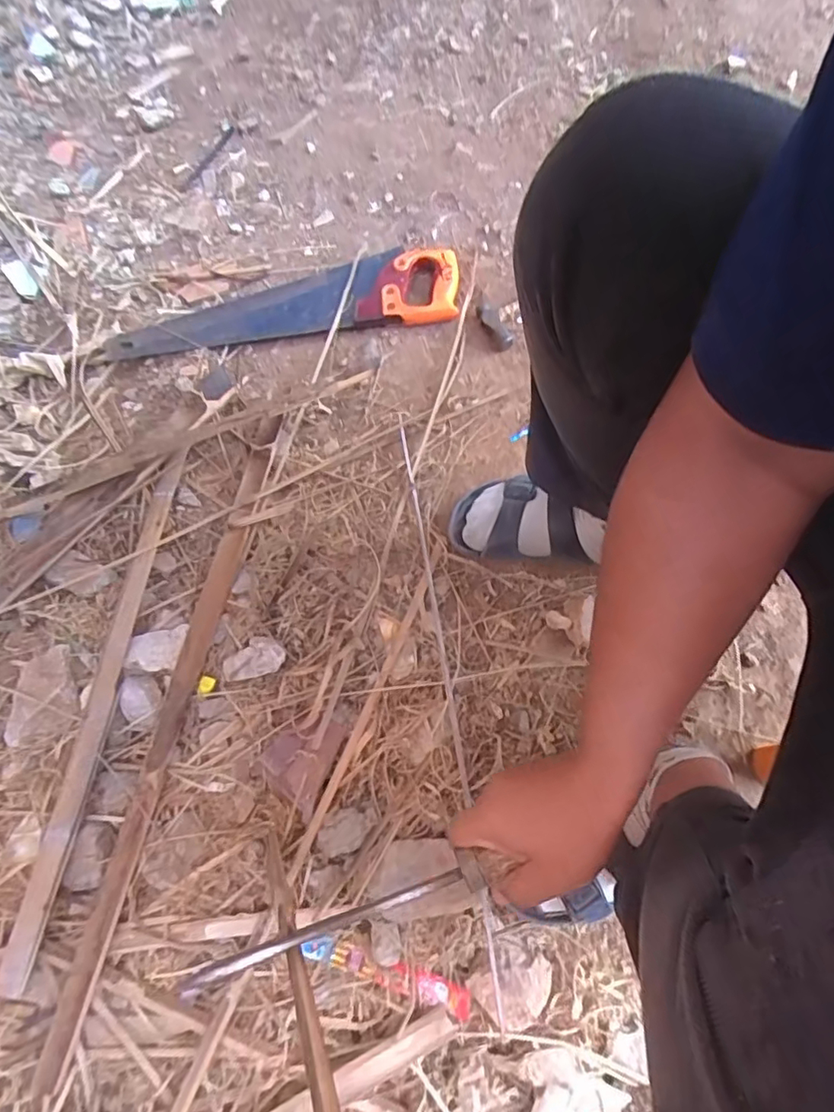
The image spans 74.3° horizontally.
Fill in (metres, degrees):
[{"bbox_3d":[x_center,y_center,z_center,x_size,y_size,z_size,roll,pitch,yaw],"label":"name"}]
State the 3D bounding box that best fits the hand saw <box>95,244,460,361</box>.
[{"bbox_3d":[-0.194,-0.378,0.792,0.500,0.032,0.128,-8,69,-3],"label":"hand saw"}]

